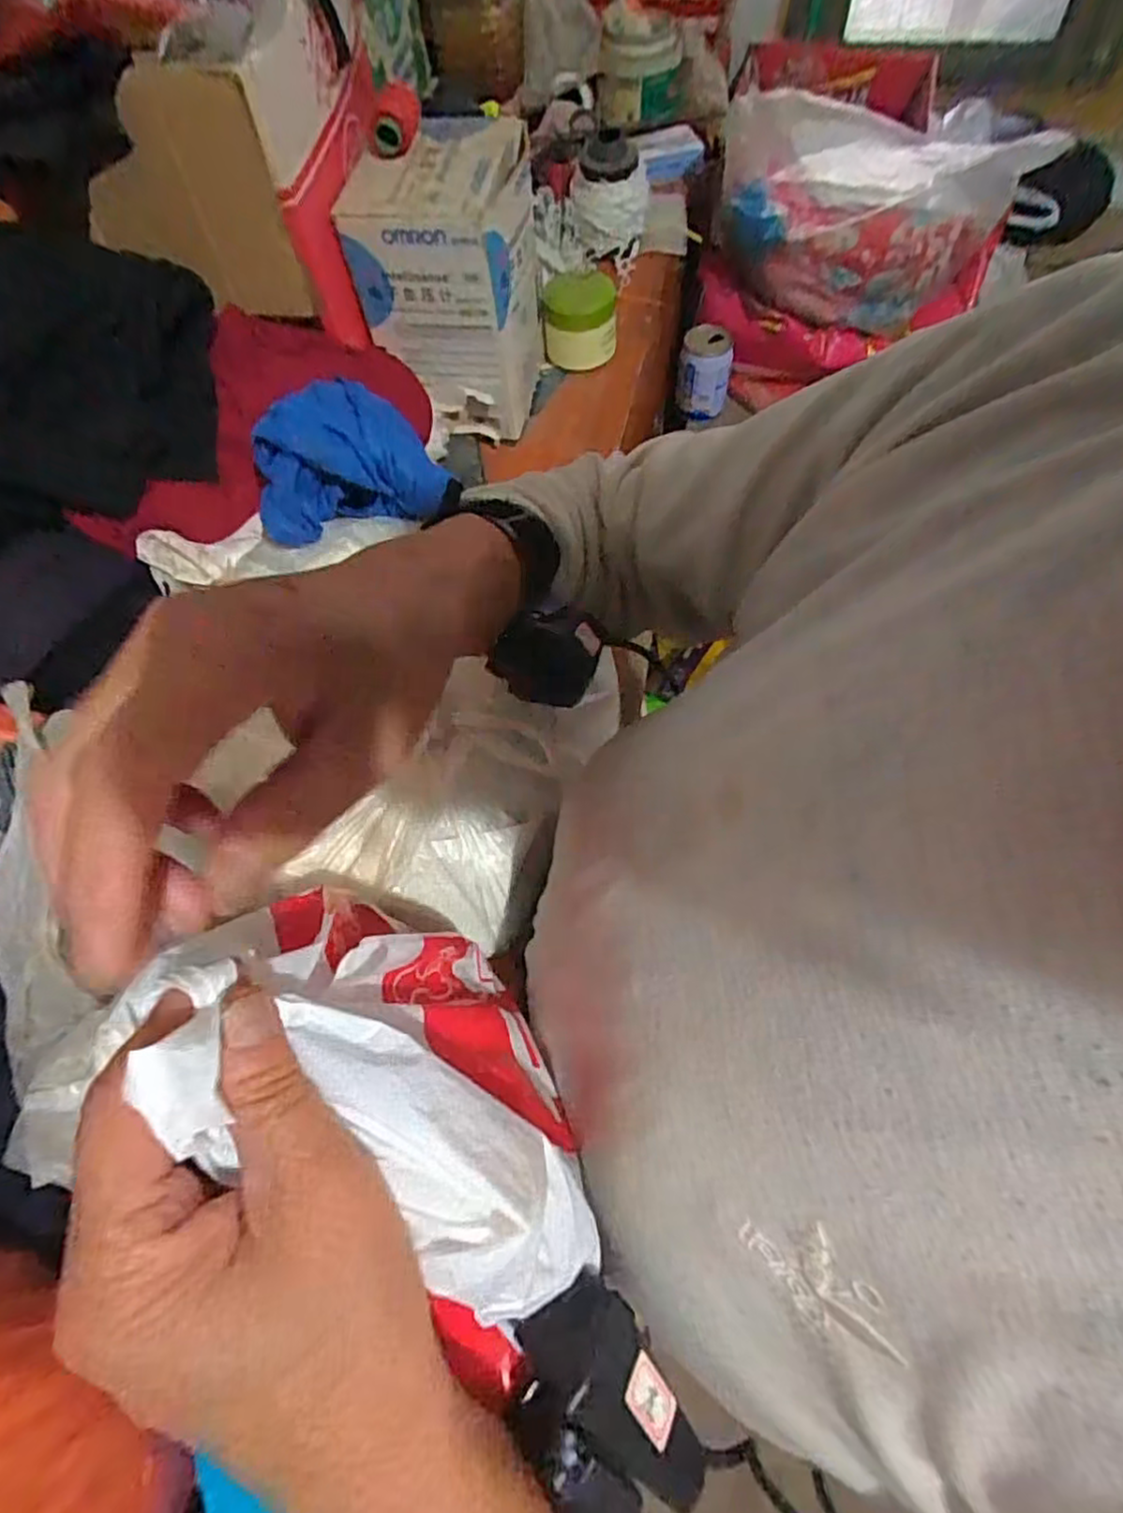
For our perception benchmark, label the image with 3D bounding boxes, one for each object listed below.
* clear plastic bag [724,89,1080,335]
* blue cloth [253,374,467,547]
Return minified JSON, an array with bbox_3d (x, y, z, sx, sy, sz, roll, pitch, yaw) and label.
[{"bbox_3d":[0.359,-0.655,0.815,0.354,0.184,0.206,-4,63,2],"label":"clear plastic bag"},{"bbox_3d":[-0.146,-0.198,0.459,0.124,0.074,0.076,-26,65,-9],"label":"blue cloth"}]

